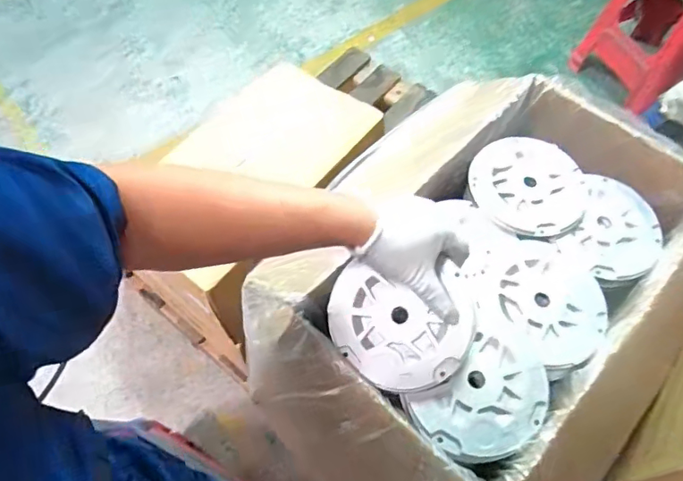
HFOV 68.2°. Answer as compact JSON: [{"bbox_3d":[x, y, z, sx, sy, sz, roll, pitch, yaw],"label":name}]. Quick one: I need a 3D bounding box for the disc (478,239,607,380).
[{"bbox_3d":[0.215,0.063,0.534,0.130,0.018,0.129,0,61,-1],"label":"disc"}]

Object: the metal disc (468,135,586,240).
[{"bbox_3d":[0.225,-0.066,0.602,0.135,0.008,0.133,0,61,-1],"label":"metal disc"}]

